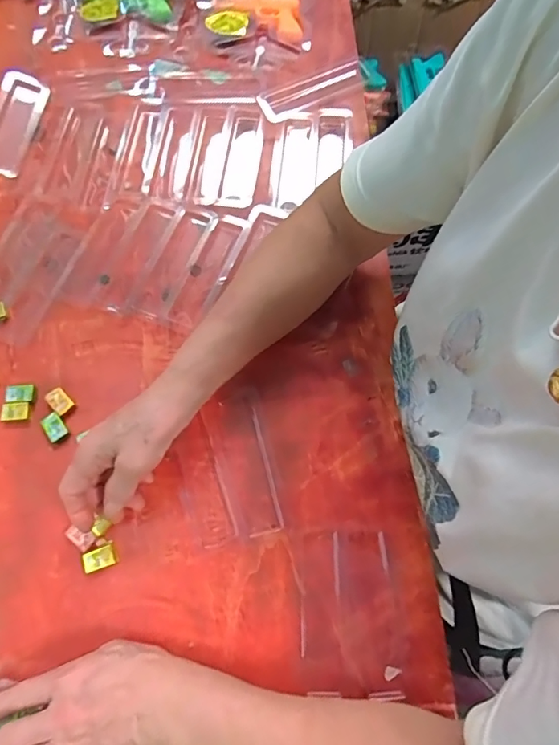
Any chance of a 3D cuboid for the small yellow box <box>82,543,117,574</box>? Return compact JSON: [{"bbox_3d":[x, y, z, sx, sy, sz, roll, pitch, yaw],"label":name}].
[{"bbox_3d":[-0.154,0.159,0.407,0.027,0.005,0.017,-18,72,-4],"label":"small yellow box"}]

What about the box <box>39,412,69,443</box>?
[{"bbox_3d":[-0.210,0.051,0.445,0.019,0.005,0.027,-35,74,-9],"label":"box"}]

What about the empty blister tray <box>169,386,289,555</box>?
[{"bbox_3d":[-0.049,0.084,0.431,0.087,0.007,0.134,-14,72,-3],"label":"empty blister tray"}]

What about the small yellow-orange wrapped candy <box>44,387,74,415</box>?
[{"bbox_3d":[-0.208,0.027,0.453,0.018,0.005,0.025,-41,75,-11],"label":"small yellow-orange wrapped candy"}]

